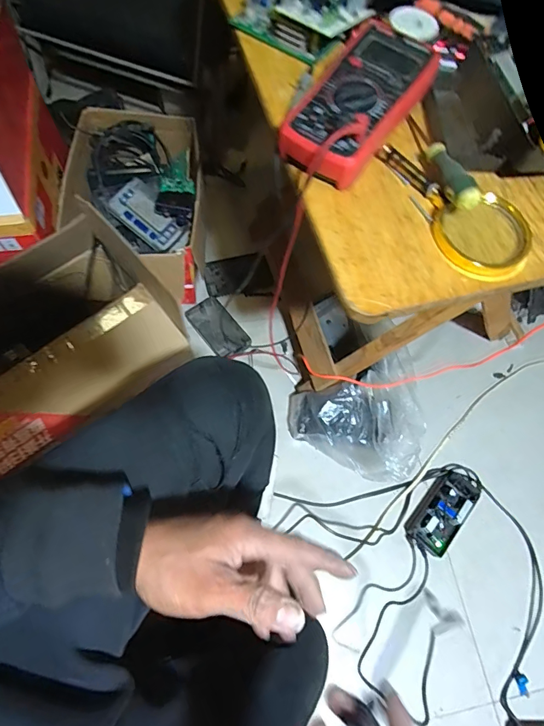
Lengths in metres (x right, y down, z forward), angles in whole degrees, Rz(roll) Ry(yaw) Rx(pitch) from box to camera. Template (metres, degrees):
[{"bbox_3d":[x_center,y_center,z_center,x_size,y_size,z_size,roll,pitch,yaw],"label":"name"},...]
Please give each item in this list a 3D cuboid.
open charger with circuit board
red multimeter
[{"bbox_3d":[0.339,0.284,0.815,0.082,0.036,0.175,37,70,12],"label":"open charger with circuit board"},{"bbox_3d":[0.083,-0.260,0.417,0.094,0.049,0.192,37,69,10],"label":"red multimeter"}]

